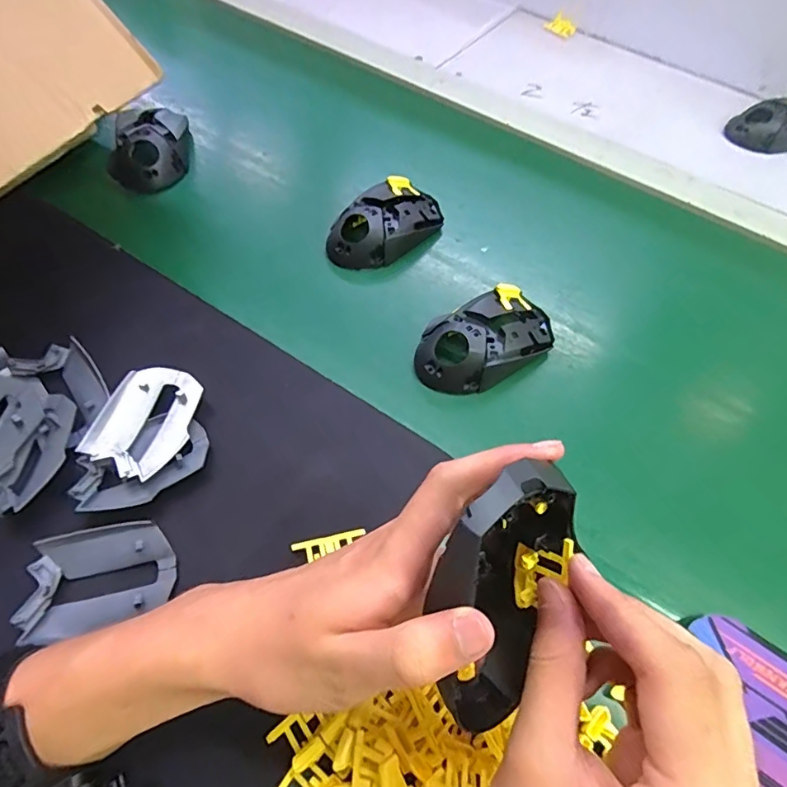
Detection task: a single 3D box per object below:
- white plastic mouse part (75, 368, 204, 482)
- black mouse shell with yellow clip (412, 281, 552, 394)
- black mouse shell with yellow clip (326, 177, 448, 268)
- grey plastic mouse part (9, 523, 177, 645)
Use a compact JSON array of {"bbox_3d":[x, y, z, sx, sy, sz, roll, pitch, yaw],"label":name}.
[{"bbox_3d":[-0.166,0.017,0.338,0.058,0.015,0.078,17,60,7],"label":"white plastic mouse part"},{"bbox_3d":[0.072,-0.045,0.397,0.119,0.034,0.070,-26,65,-17],"label":"black mouse shell with yellow clip"},{"bbox_3d":[-0.008,-0.155,0.459,0.061,0.036,0.112,40,65,18],"label":"black mouse shell with yellow clip"},{"bbox_3d":[-0.170,0.106,0.296,0.078,0.016,0.053,-13,61,-11],"label":"grey plastic mouse part"}]

